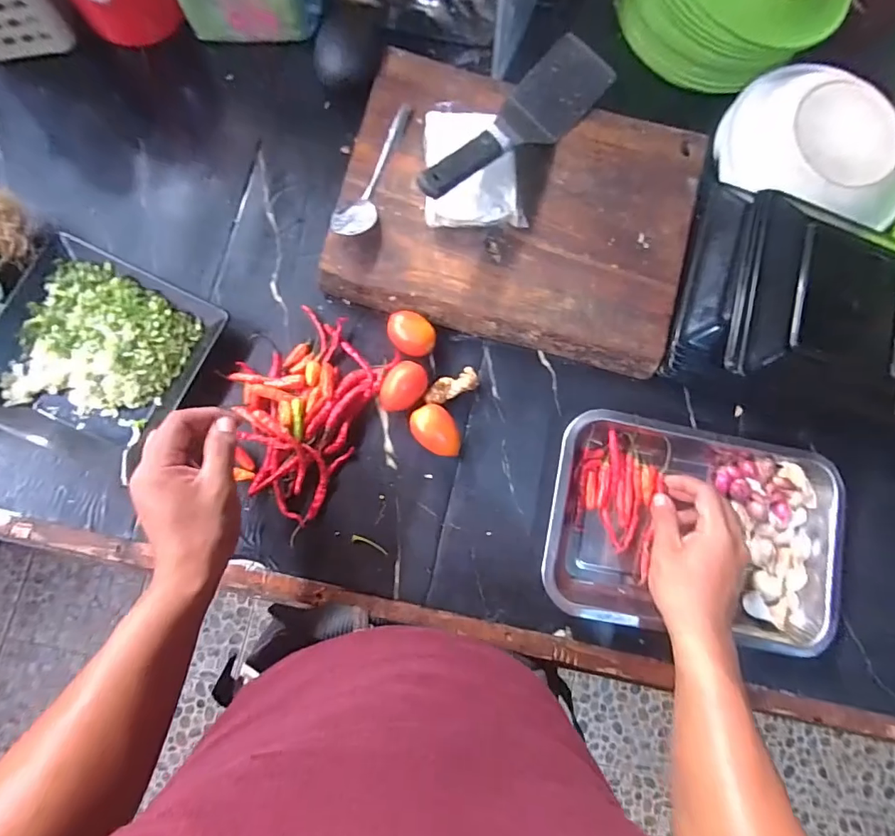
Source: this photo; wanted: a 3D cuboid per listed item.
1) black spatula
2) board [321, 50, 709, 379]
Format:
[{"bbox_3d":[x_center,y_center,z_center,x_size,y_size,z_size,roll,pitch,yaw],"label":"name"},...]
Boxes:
[{"bbox_3d":[0.071,-0.304,0.490,0.072,0.031,0.280,43,67,1],"label":"black spatula"},{"bbox_3d":[0.079,-0.220,0.522,0.365,0.048,0.271,14,83,-3],"label":"board"}]

